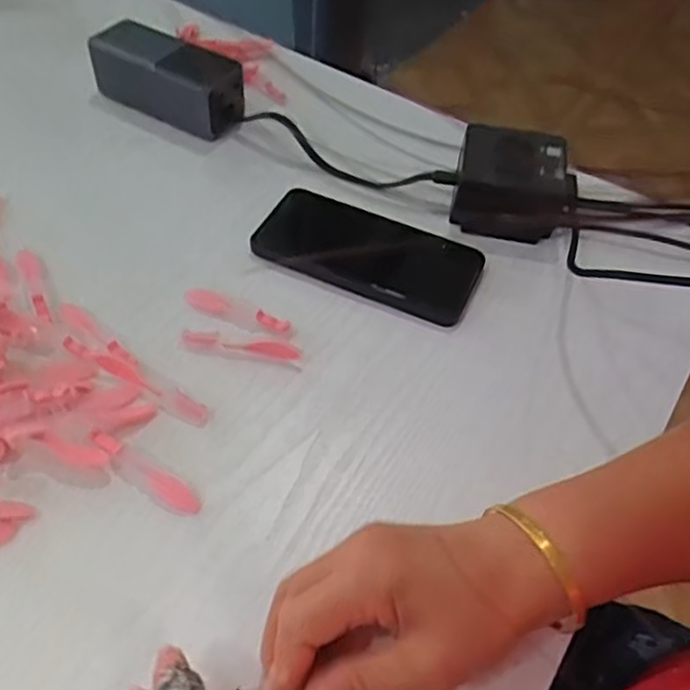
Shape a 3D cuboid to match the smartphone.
[{"bbox_3d":[0.018,-0.066,0.483,0.150,0.013,0.077,23,48,11],"label":"smartphone"}]

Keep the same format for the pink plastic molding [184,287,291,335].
[{"bbox_3d":[-0.071,-0.021,0.441,0.074,0.009,0.015,21,53,14],"label":"pink plastic molding"}]

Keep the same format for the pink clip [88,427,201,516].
[{"bbox_3d":[-0.111,0.070,0.375,0.073,0.006,0.018,26,55,18],"label":"pink clip"}]

